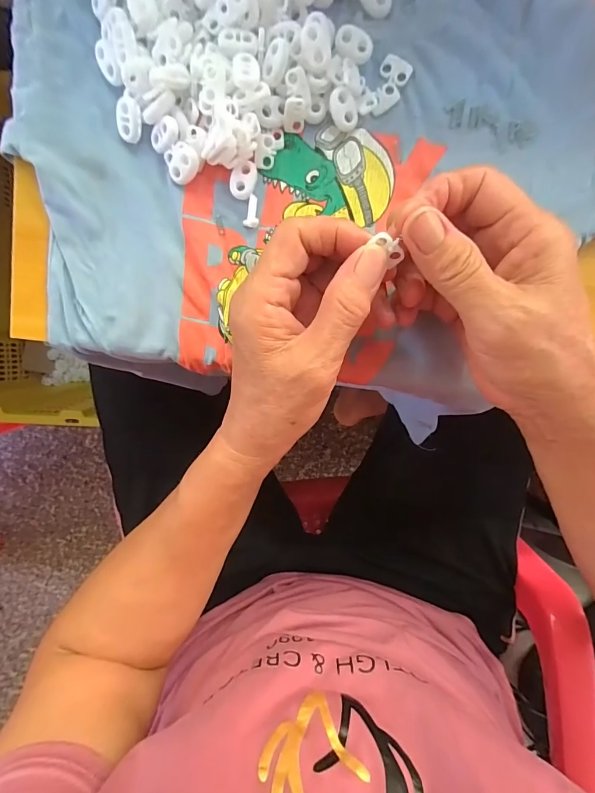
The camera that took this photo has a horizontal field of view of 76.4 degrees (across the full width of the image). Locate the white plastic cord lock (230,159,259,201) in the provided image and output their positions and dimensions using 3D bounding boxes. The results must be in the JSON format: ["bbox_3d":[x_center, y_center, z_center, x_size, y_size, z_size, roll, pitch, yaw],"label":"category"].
[{"bbox_3d":[-0.033,-0.134,0.235,0.014,0.006,0.021,22,98,-2],"label":"white plastic cord lock"}]

